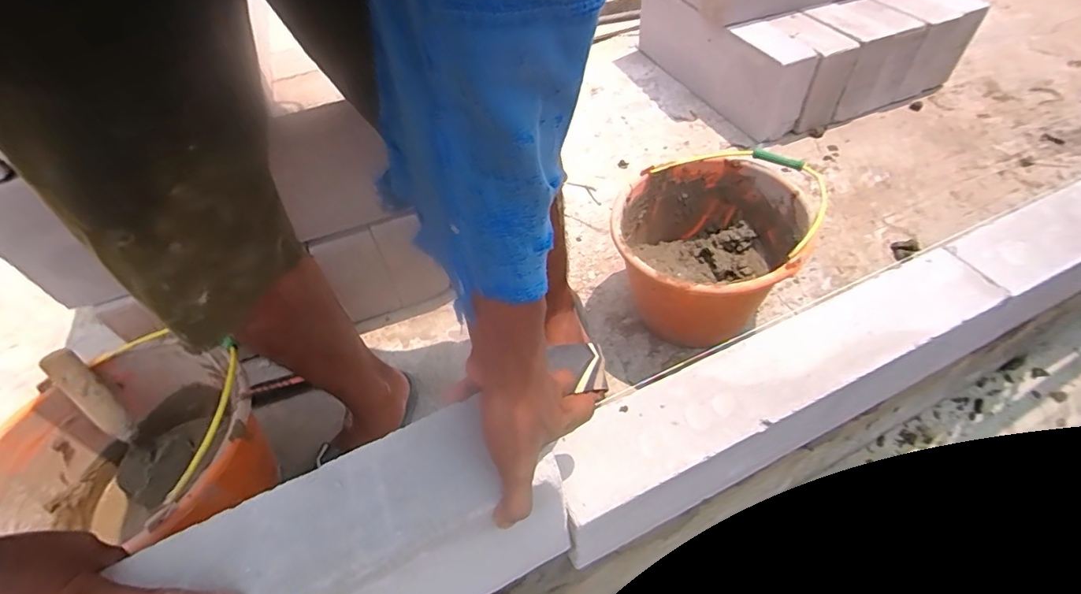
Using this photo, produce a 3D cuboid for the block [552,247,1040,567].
[{"bbox_3d":[0.281,0.122,0.620,0.594,0.175,0.112,-21,53,-13],"label":"block"}]

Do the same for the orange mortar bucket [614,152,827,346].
[{"bbox_3d":[0.272,-0.062,0.843,0.264,0.229,0.316,26,57,23],"label":"orange mortar bucket"}]

